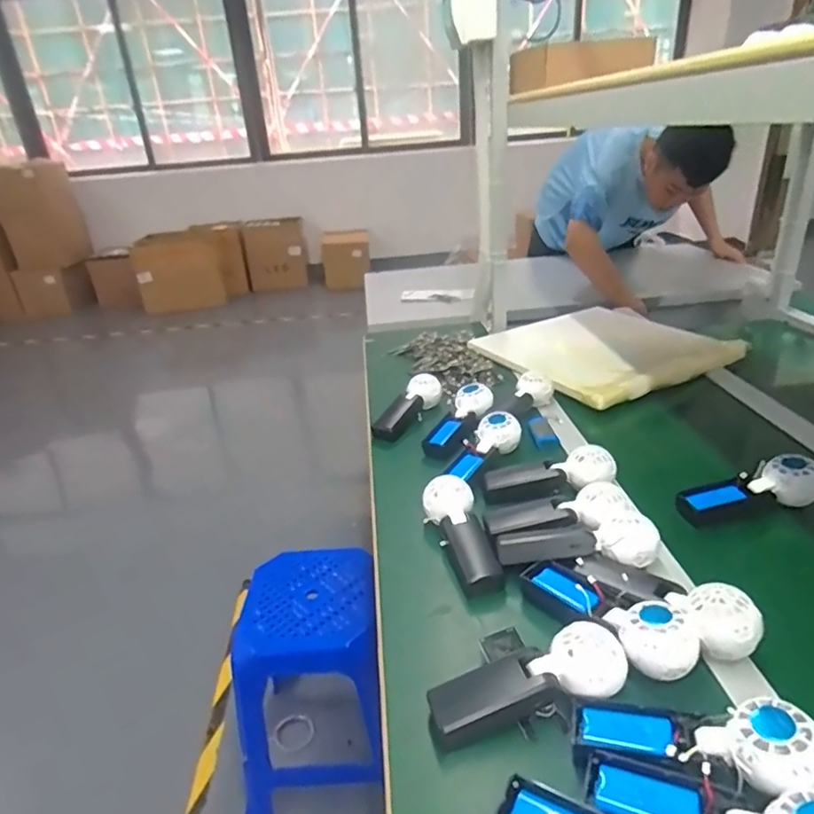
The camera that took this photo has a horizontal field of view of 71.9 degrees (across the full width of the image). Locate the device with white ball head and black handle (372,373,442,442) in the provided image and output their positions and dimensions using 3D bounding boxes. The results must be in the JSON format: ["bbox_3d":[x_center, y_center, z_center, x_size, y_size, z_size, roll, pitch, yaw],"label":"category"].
[{"bbox_3d":[0.005,0.002,0.976,0.056,0.048,0.170,18,51,37],"label":"device with white ball head and black handle"}]

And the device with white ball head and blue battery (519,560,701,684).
[{"bbox_3d":[0.196,0.204,0.549,0.065,0.053,0.172,-20,16,-27],"label":"device with white ball head and blue battery"}]

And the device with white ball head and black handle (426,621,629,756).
[{"bbox_3d":[0.104,0.238,0.488,0.173,0.055,0.064,-10,27,-10],"label":"device with white ball head and black handle"}]

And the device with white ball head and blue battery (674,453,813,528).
[{"bbox_3d":[0.420,0.109,0.696,0.168,0.070,0.055,-9,27,-8],"label":"device with white ball head and blue battery"}]

